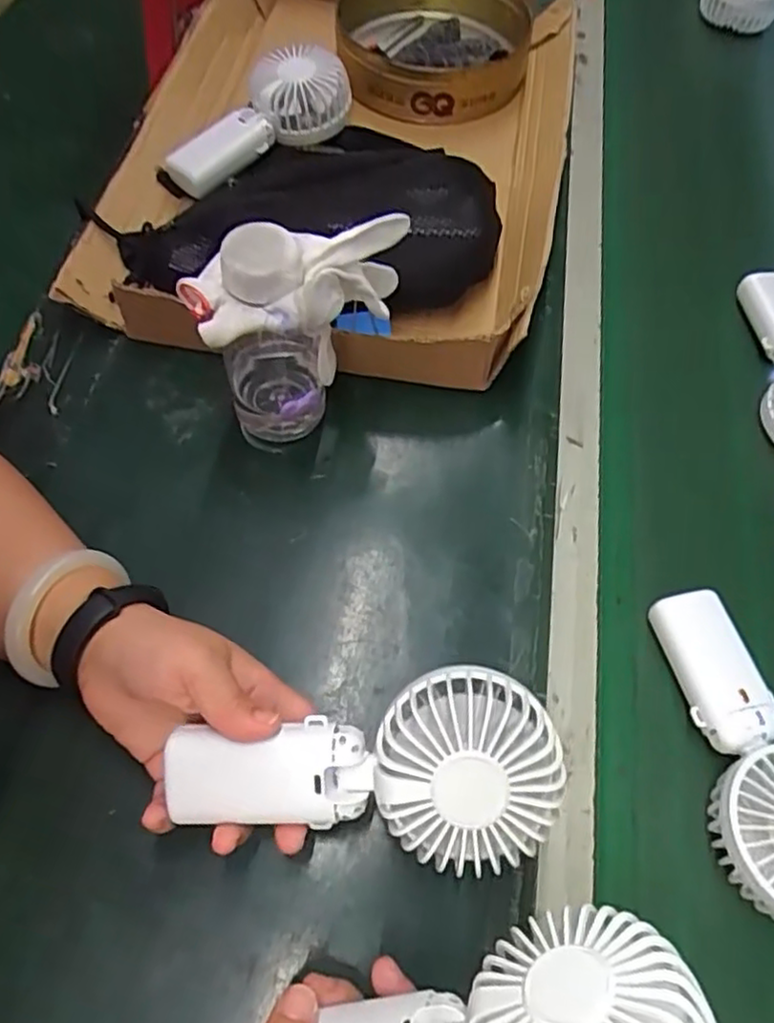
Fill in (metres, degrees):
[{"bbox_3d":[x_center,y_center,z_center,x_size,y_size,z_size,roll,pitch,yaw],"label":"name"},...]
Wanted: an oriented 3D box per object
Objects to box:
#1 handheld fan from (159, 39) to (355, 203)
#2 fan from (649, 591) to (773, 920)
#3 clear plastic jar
[{"bbox_3d":[-0.114,-0.339,0.602,0.181,0.051,0.065,-37,67,-5],"label":"handheld fan"},{"bbox_3d":[0.219,0.133,0.395,0.082,0.032,0.181,-4,62,-7],"label":"fan"},{"bbox_3d":[-0.073,-0.085,0.460,0.062,0.077,0.054,6,61,-2],"label":"clear plastic jar"}]

